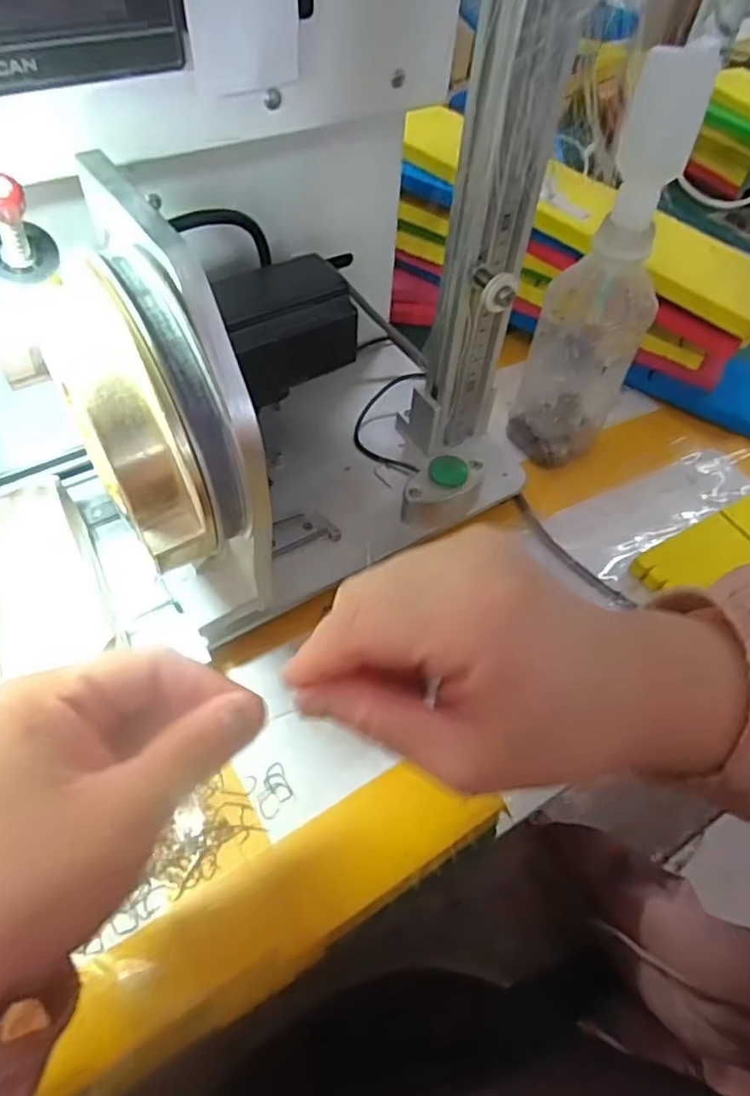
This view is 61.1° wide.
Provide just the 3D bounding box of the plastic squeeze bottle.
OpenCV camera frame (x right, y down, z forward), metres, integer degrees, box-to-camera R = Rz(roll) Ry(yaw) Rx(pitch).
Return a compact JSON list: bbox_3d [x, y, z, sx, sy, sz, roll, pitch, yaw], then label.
[{"bbox_3d":[0.131,-0.143,0.362,0.060,0.212,0.056,25,56,14],"label":"plastic squeeze bottle"}]

